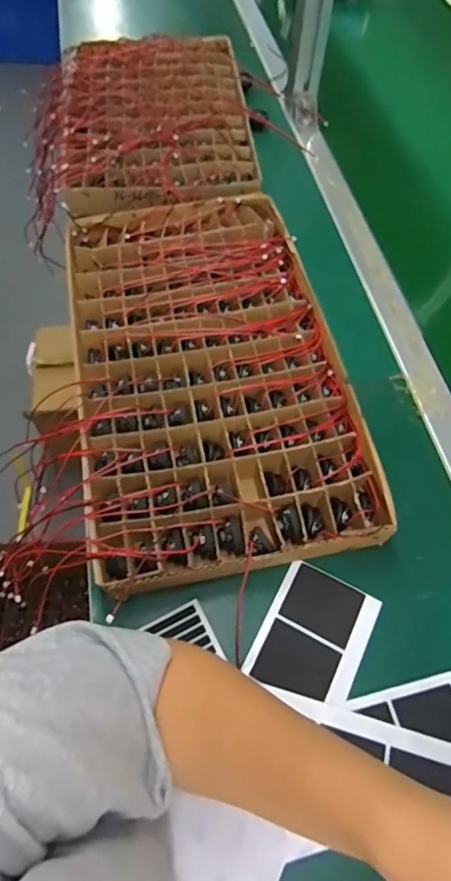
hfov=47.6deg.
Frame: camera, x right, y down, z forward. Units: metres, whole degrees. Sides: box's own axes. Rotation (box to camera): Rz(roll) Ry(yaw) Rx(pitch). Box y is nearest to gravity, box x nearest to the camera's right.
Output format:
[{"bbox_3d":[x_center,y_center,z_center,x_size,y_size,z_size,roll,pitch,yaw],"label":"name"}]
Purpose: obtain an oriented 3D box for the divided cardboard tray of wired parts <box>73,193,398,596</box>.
[{"bbox_3d":[-0.020,-0.082,0.526,0.250,0.052,0.440,-9,60,-7],"label":"divided cardboard tray of wired parts"}]

